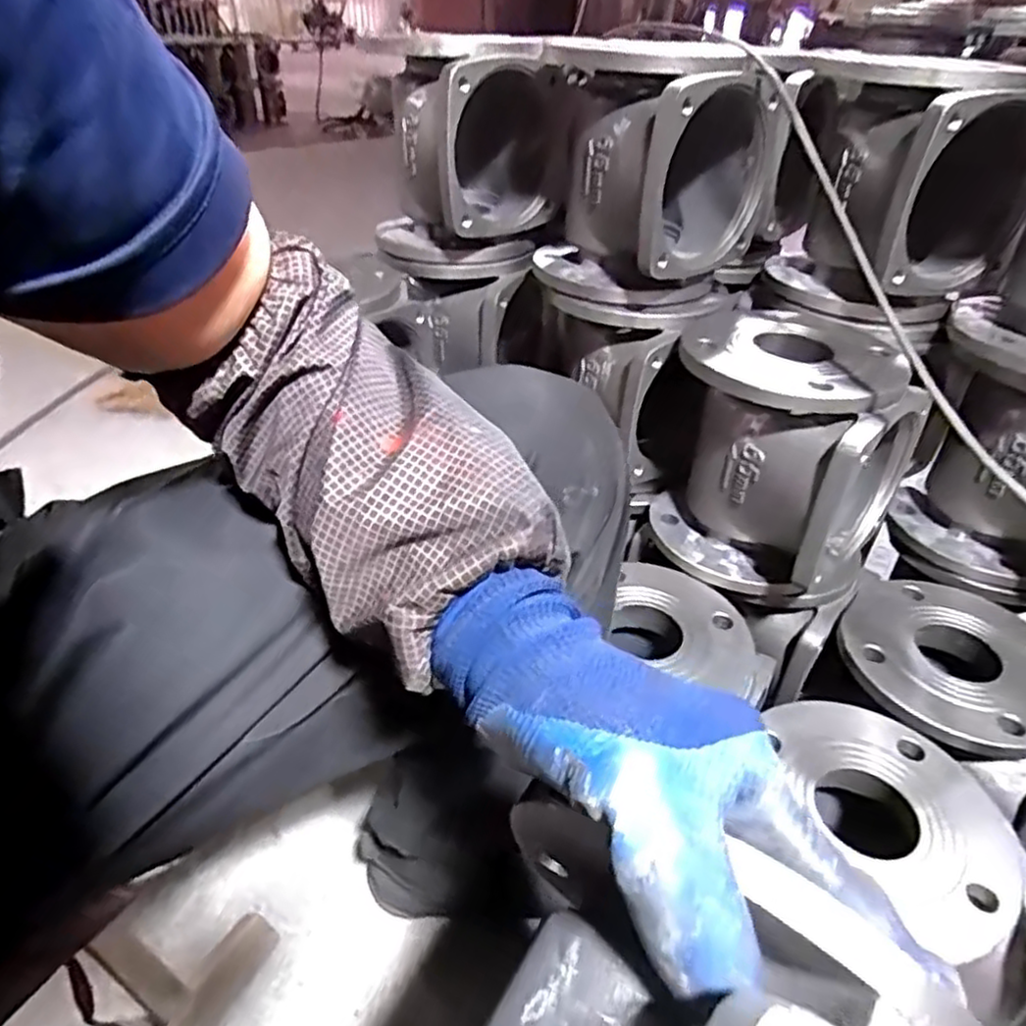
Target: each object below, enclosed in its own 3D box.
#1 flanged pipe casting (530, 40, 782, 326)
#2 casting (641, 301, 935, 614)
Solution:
[{"bbox_3d":[0.127,-0.307,0.664,0.193,0.222,0.175,28,44,31],"label":"flanged pipe casting"},{"bbox_3d":[0.233,-0.052,0.640,0.165,0.201,0.190,-27,45,-33],"label":"casting"}]

